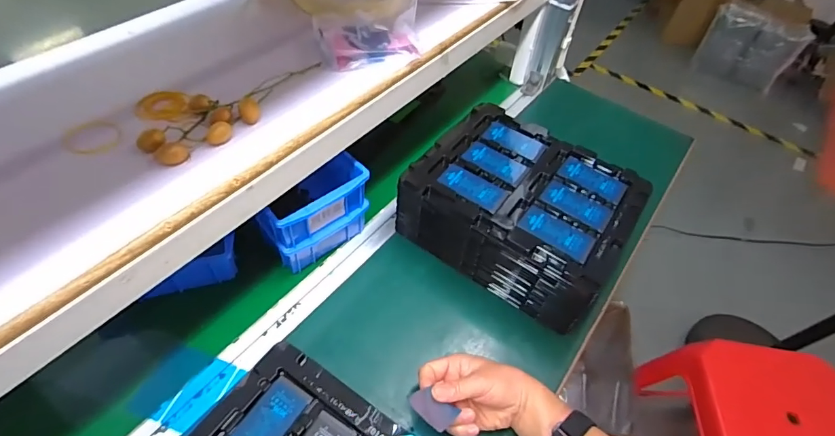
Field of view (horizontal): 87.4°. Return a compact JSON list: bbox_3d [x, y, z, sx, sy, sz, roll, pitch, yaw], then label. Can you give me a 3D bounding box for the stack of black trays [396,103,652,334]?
[{"bbox_3d":[0.144,-0.013,0.618,0.266,0.115,0.212,30,54,18],"label":"stack of black trays"}]

